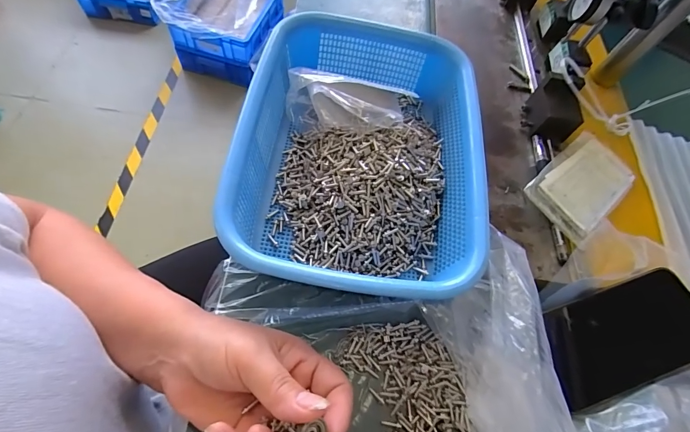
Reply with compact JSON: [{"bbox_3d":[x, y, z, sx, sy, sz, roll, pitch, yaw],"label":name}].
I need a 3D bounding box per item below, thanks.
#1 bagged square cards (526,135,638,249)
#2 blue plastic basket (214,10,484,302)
[{"bbox_3d":[0.244,-0.037,0.365,0.144,0.025,0.070,-35,71,-22],"label":"bagged square cards"},{"bbox_3d":[0.018,-0.069,0.345,0.216,0.065,0.269,10,61,-2],"label":"blue plastic basket"}]

